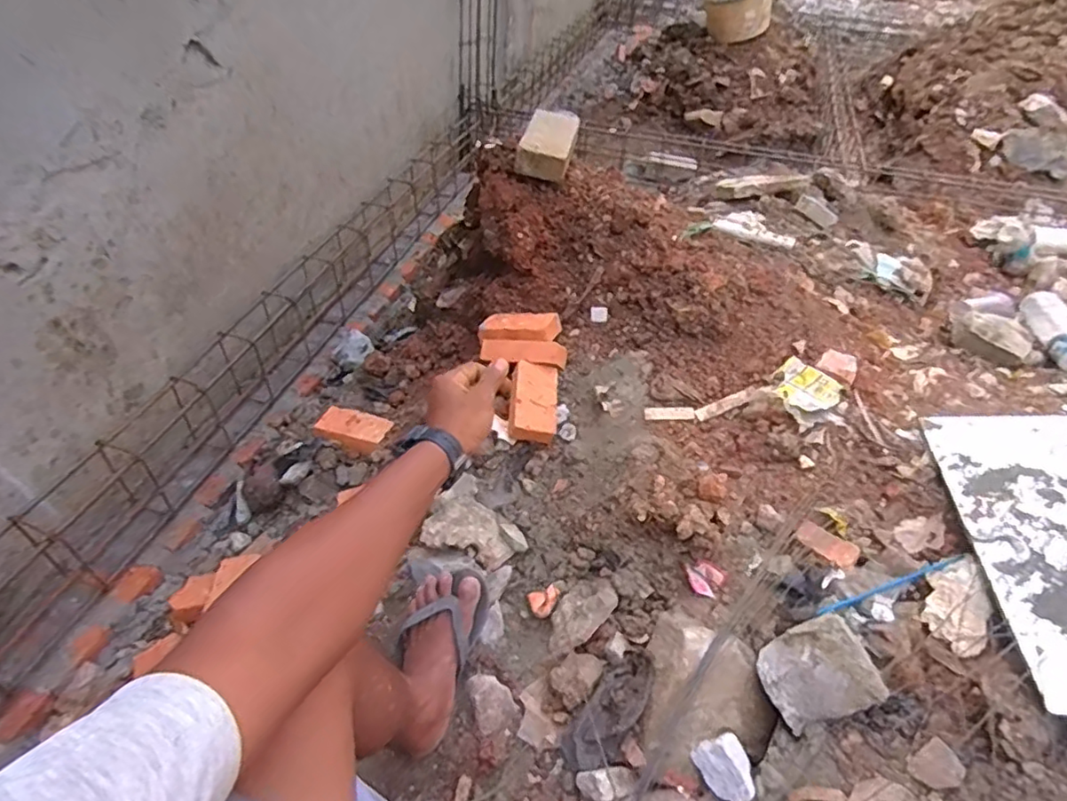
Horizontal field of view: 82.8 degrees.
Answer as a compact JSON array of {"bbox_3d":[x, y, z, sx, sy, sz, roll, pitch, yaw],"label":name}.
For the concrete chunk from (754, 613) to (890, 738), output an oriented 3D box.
[{"bbox_3d":[0.363,0.343,0.768,0.100,0.138,0.066,55,31,13],"label":"concrete chunk"}]

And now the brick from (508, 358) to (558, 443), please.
[{"bbox_3d":[0.000,-0.001,1.107,0.086,0.044,0.153,4,44,1],"label":"brick"}]

